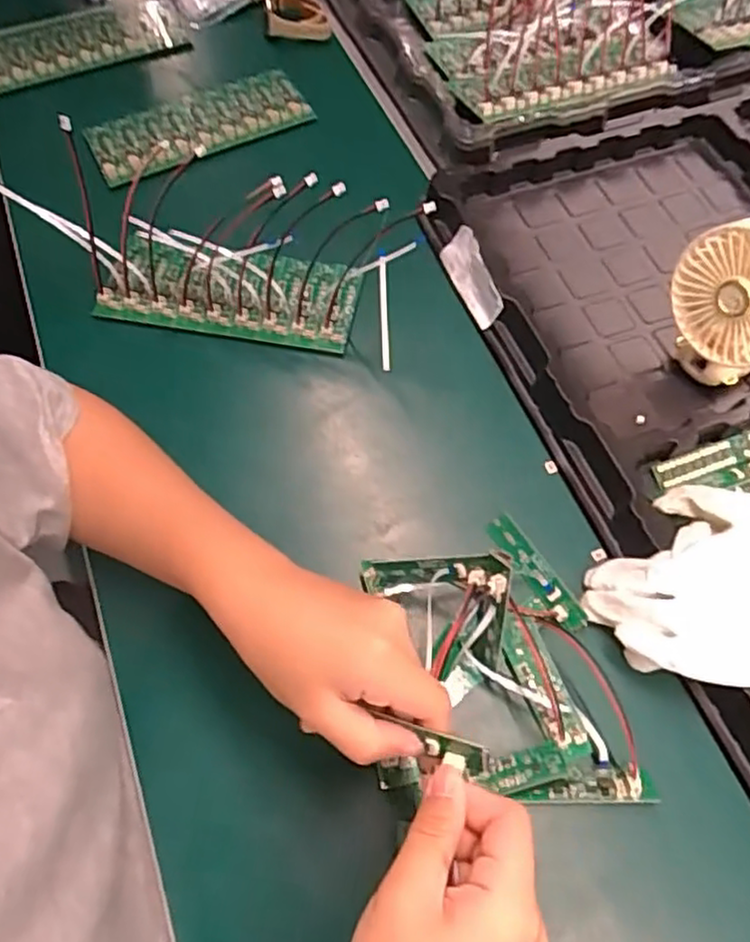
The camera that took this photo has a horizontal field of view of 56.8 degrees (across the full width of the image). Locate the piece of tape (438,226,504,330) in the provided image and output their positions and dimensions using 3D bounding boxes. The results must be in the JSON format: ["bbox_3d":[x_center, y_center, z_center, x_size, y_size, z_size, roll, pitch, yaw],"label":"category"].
[{"bbox_3d":[0.073,-0.146,0.519,0.017,0.032,0.076,-17,64,-7],"label":"piece of tape"}]

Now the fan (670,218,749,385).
[{"bbox_3d":[0.232,-0.102,0.448,0.037,0.111,0.085,-37,68,-16],"label":"fan"}]

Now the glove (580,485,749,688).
[{"bbox_3d":[0.219,0.064,0.405,0.183,0.036,0.121,-1,63,1],"label":"glove"}]

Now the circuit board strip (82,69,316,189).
[{"bbox_3d":[-0.161,-0.317,0.628,0.191,0.009,0.087,-25,65,-13],"label":"circuit board strip"}]

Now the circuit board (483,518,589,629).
[{"bbox_3d":[0.100,0.063,0.432,0.014,0.012,0.081,-30,66,-13],"label":"circuit board"}]

